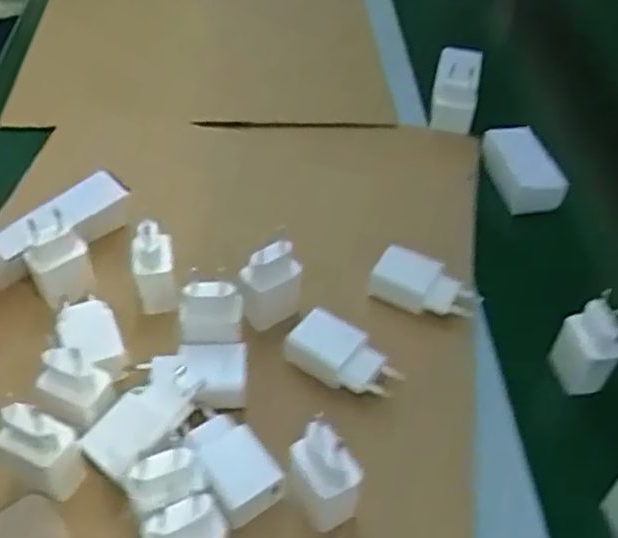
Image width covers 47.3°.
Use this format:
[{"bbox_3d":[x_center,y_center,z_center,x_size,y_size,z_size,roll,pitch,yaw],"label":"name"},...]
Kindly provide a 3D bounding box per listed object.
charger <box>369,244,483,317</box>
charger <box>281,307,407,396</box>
[{"bbox_3d":[0.088,0.013,0.536,0.078,0.019,0.044,26,69,12],"label":"charger"},{"bbox_3d":[0.024,0.061,0.485,0.075,0.025,0.037,29,51,23],"label":"charger"}]

